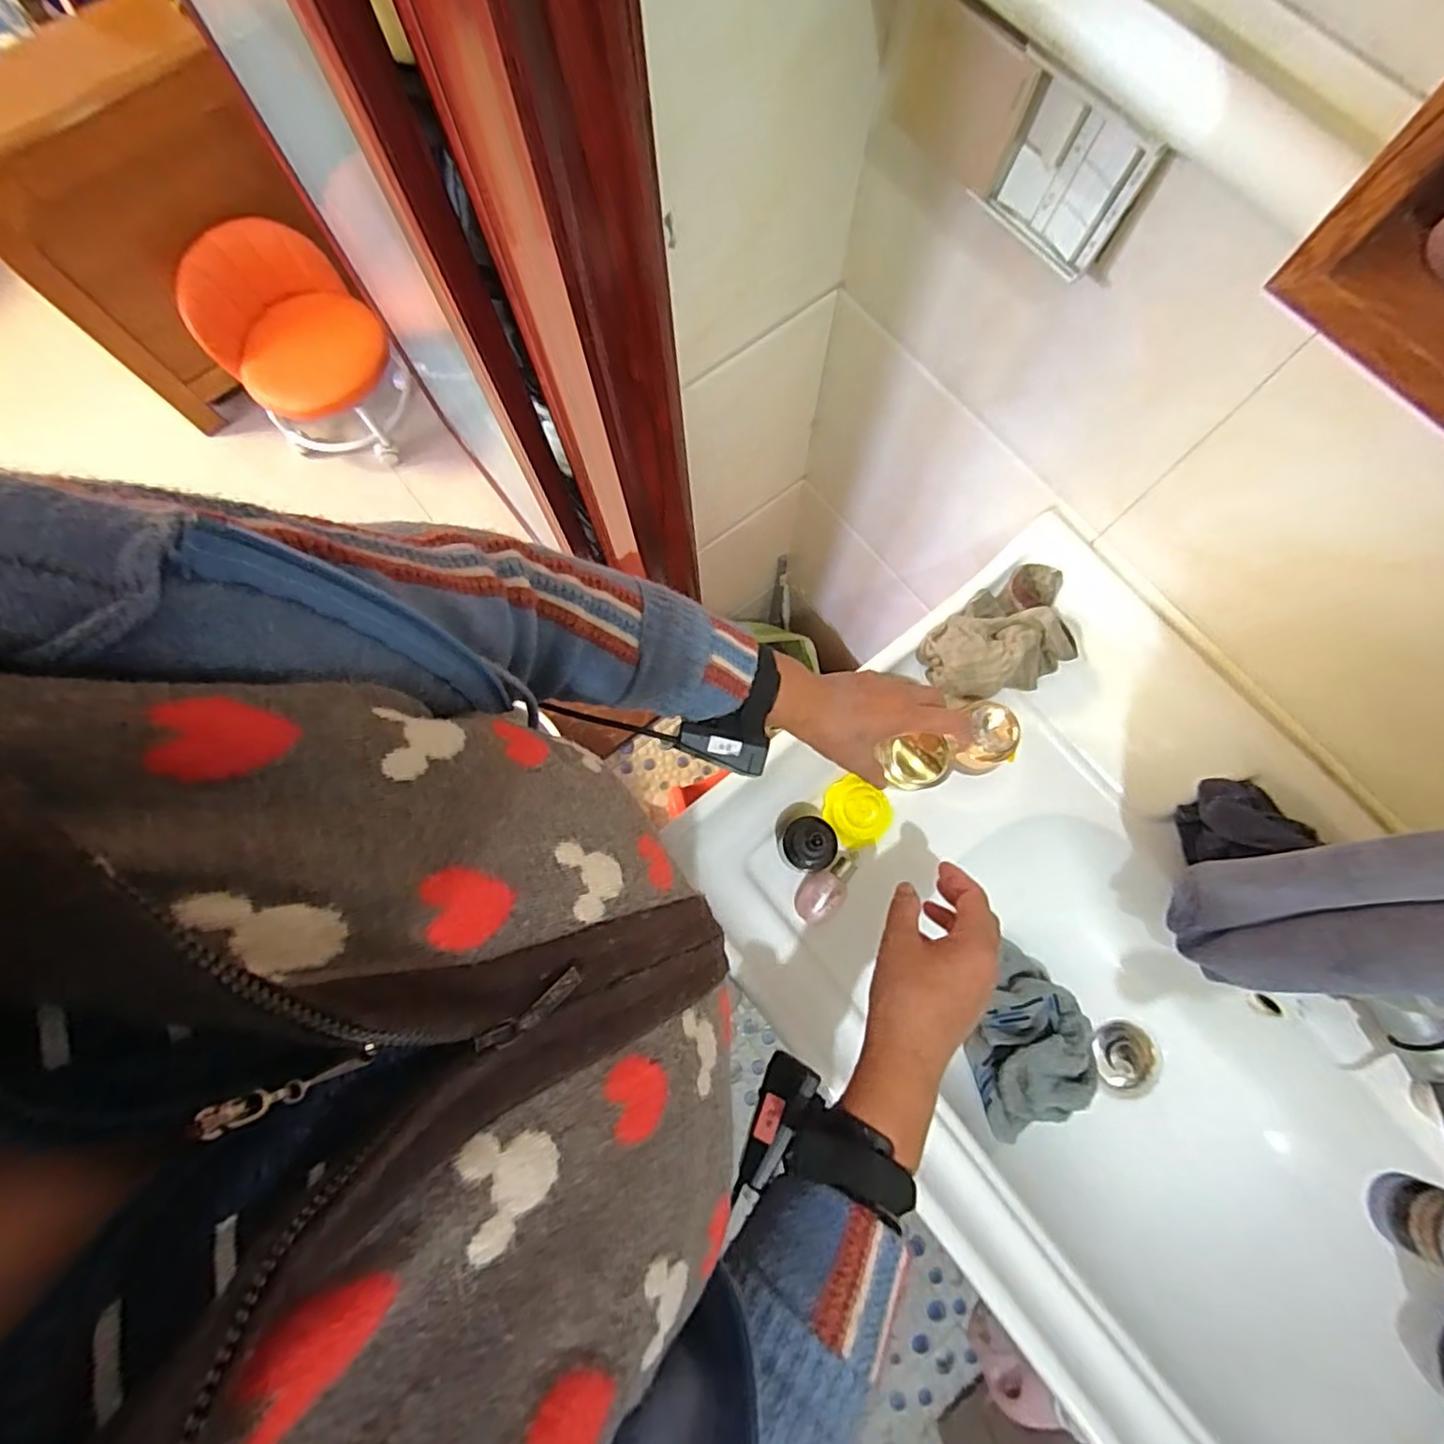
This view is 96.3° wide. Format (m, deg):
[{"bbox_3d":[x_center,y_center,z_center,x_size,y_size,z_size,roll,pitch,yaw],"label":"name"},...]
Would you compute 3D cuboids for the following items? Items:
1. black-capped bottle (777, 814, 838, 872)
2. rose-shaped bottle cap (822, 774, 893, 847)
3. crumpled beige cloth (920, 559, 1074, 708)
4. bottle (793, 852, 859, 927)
[{"bbox_3d":[0.072,0.102,0.542,0.044,0.071,0.046,0,77,1],"label":"black-capped bottle"},{"bbox_3d":[0.124,0.081,0.586,0.063,0.037,0.060,35,80,9],"label":"rose-shaped bottle cap"},{"bbox_3d":[0.259,-0.076,0.593,0.141,0.057,0.096,-30,78,-6],"label":"crumpled beige cloth"},{"bbox_3d":[0.095,0.148,0.578,0.071,0.030,0.037,-42,79,-8],"label":"bottle"}]

